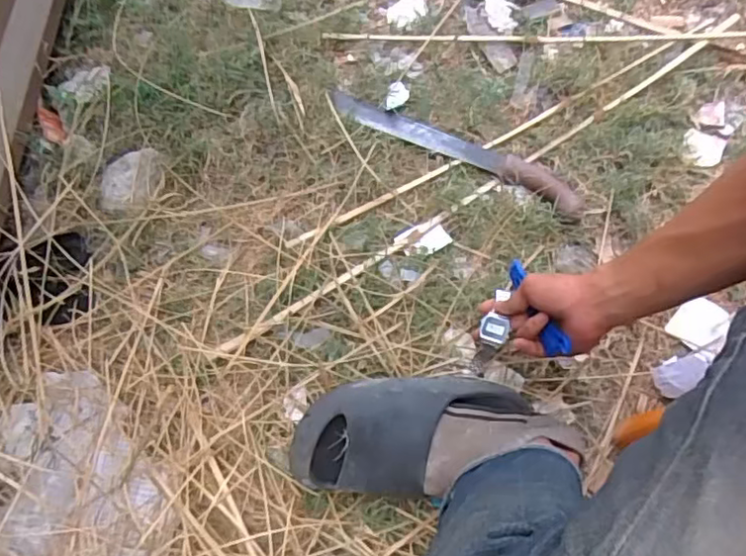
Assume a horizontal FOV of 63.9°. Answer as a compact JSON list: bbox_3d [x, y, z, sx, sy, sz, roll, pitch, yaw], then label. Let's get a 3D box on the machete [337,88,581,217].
[{"bbox_3d":[0.112,-0.200,0.860,0.396,0.037,0.067,28,68,15],"label":"machete"}]

